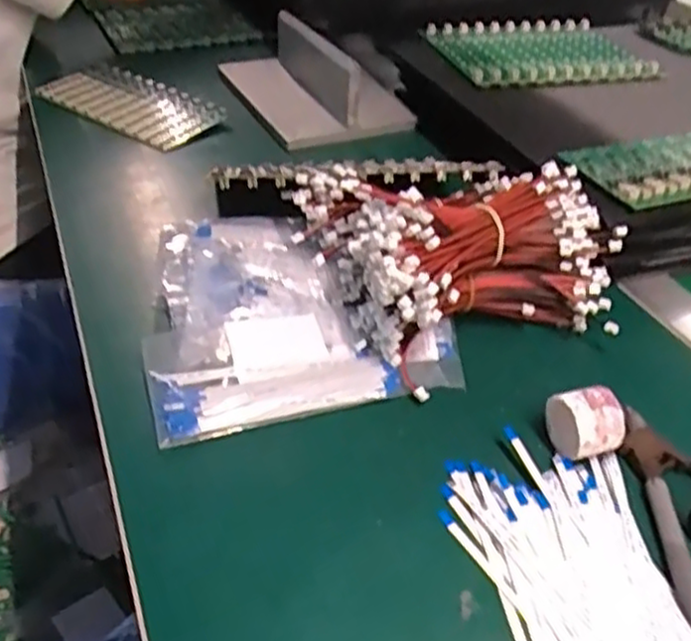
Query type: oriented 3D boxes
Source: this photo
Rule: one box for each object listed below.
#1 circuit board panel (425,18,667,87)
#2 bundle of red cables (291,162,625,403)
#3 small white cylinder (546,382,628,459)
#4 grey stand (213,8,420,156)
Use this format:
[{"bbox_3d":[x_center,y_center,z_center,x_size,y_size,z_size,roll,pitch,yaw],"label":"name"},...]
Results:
[{"bbox_3d":[0.186,-0.271,0.727,0.197,0.010,0.165,-8,40,-14],"label":"circuit board panel"},{"bbox_3d":[0.074,-0.041,0.457,0.179,0.084,0.133,-14,41,-18],"label":"bundle of red cables"},{"bbox_3d":[0.124,0.052,0.373,0.031,0.032,0.031,-10,40,-13],"label":"small white cylinder"},{"bbox_3d":[-0.036,-0.243,0.722,0.142,0.060,0.189,-17,42,-21],"label":"grey stand"}]

